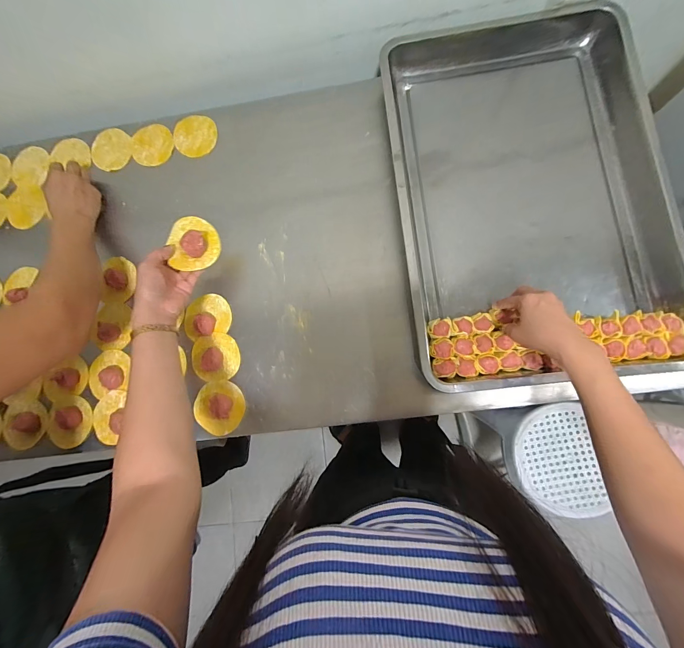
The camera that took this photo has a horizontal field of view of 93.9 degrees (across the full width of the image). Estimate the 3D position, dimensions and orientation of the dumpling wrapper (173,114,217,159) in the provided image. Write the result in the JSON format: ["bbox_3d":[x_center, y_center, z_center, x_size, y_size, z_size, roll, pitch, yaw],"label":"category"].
[{"bbox_3d":[-0.276,-0.354,0.601,0.075,0.006,0.079,0,88,-3],"label":"dumpling wrapper"}]

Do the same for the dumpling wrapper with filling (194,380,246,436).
[{"bbox_3d":[-0.203,0.135,0.521,0.081,0.017,0.083,0,82,3],"label":"dumpling wrapper with filling"}]

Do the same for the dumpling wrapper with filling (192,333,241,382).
[{"bbox_3d":[-0.214,0.055,0.532,0.077,0.018,0.077,0,82,3],"label":"dumpling wrapper with filling"}]

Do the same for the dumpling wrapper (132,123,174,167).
[{"bbox_3d":[-0.359,-0.338,0.606,0.077,0.006,0.085,15,82,0],"label":"dumpling wrapper"}]

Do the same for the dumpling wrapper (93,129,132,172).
[{"bbox_3d":[-0.436,-0.331,0.606,0.079,0.007,0.083,0,82,3],"label":"dumpling wrapper"}]

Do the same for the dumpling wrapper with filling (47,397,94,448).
[{"bbox_3d":[-0.466,0.162,0.539,0.082,0.016,0.077,0,82,3],"label":"dumpling wrapper with filling"}]

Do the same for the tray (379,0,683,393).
[{"bbox_3d":[0.278,-0.215,0.508,0.387,0.061,0.631,-6,82,2],"label":"tray"}]

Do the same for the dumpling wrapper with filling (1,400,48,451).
[{"bbox_3d":[-0.544,0.174,0.552,0.070,0.016,0.076,-14,82,1],"label":"dumpling wrapper with filling"}]

